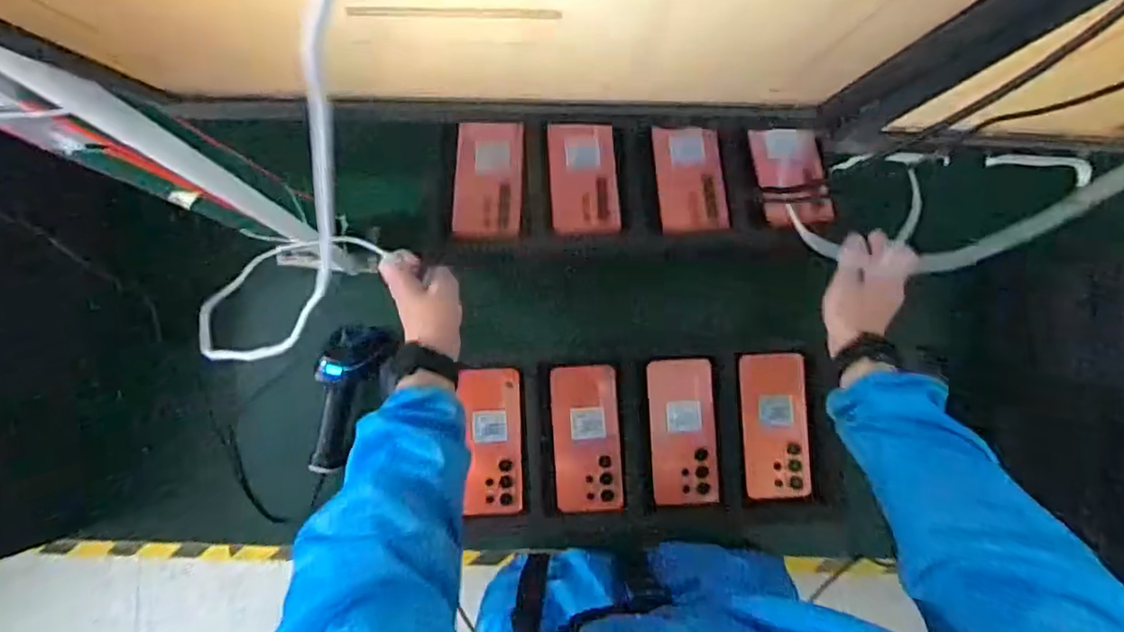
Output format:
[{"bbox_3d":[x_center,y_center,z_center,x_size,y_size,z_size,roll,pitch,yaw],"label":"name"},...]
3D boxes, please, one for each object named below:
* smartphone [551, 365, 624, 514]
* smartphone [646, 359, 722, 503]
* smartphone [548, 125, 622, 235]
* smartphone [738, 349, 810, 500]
[{"bbox_3d":[0.030,0.144,0.763,0.078,0.007,0.168,-3,86,-1],"label":"smartphone"},{"bbox_3d":[0.142,0.134,0.760,0.075,0.009,0.165,-3,86,-1],"label":"smartphone"},{"bbox_3d":[0.025,-0.160,0.751,0.076,0.016,0.125,-4,86,-1],"label":"smartphone"},{"bbox_3d":[0.251,0.128,0.755,0.076,0.012,0.165,-1,86,-1],"label":"smartphone"}]

